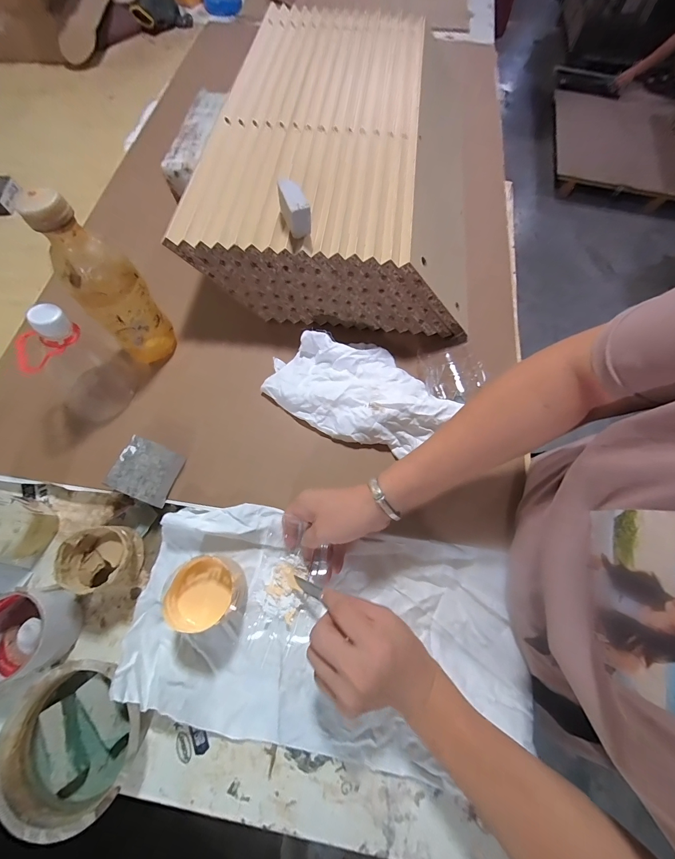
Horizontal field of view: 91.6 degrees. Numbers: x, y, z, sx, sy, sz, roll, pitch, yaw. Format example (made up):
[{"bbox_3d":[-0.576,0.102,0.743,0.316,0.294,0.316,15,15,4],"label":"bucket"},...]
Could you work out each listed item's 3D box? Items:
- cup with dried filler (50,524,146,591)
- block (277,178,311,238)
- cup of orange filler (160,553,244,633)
[{"bbox_3d":[-0.253,0.141,0.365,0.066,0.066,0.062,0,69,-1],"label":"cup with dried filler"},{"bbox_3d":[-0.051,-0.257,0.379,0.024,0.039,0.051,-19,71,-8],"label":"block"},{"bbox_3d":[-0.134,0.168,0.346,0.075,0.060,0.068,2,69,0],"label":"cup of orange filler"}]

